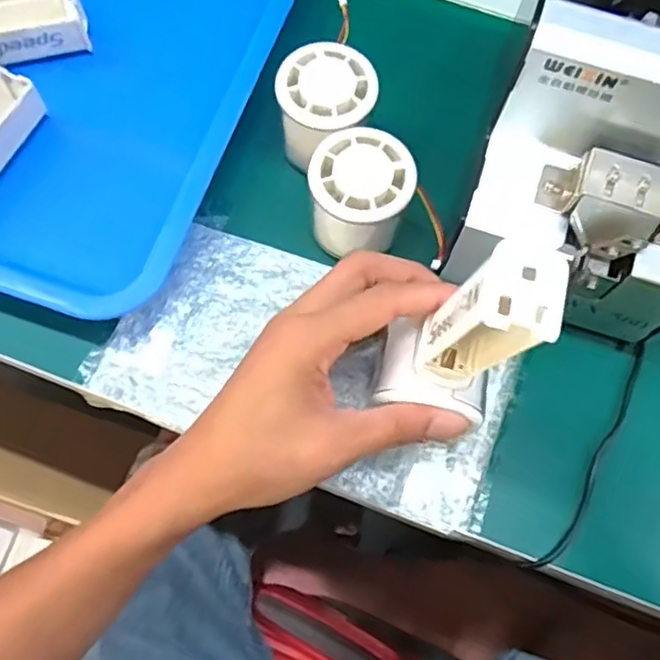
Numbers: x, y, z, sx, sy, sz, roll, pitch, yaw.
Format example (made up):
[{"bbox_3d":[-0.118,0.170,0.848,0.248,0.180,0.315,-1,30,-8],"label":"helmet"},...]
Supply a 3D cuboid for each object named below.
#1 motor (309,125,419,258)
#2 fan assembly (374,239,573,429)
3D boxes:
[{"bbox_3d":[0.017,-0.078,0.366,0.056,0.049,0.058,1,71,-2],"label":"motor"},{"bbox_3d":[0.056,0.006,0.272,0.049,0.129,0.040,10,73,-2],"label":"fan assembly"}]

